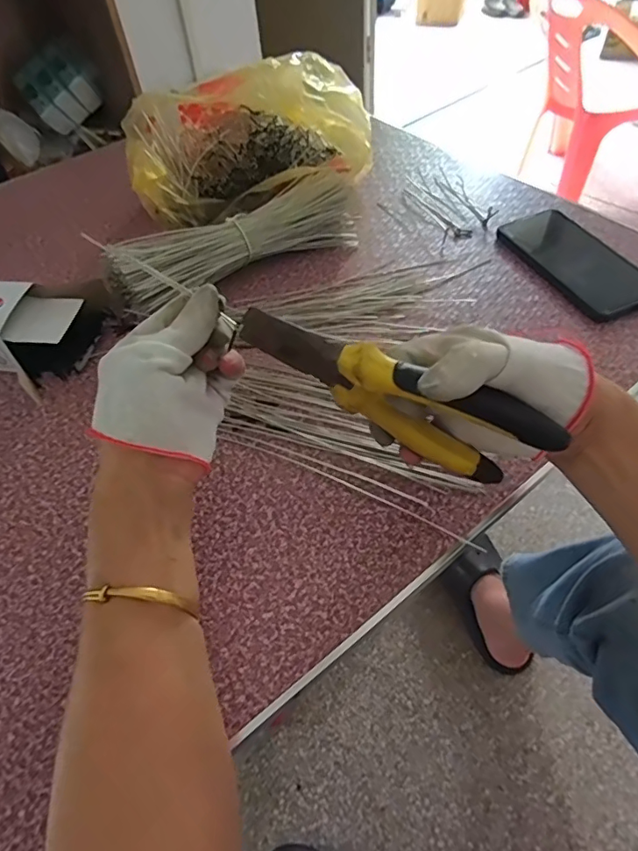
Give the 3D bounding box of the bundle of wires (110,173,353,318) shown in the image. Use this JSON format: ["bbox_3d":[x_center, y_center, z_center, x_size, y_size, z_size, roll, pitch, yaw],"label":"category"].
[{"bbox_3d":[-0.078,-0.185,0.513,0.262,0.064,0.058,-29,54,-18],"label":"bundle of wires"}]

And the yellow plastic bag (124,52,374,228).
[{"bbox_3d":[-0.076,-0.333,0.571,0.263,0.119,0.177,-6,51,0],"label":"yellow plastic bag"}]

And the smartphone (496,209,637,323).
[{"bbox_3d":[0.259,-0.167,0.507,0.084,0.013,0.160,-21,56,-10],"label":"smartphone"}]

